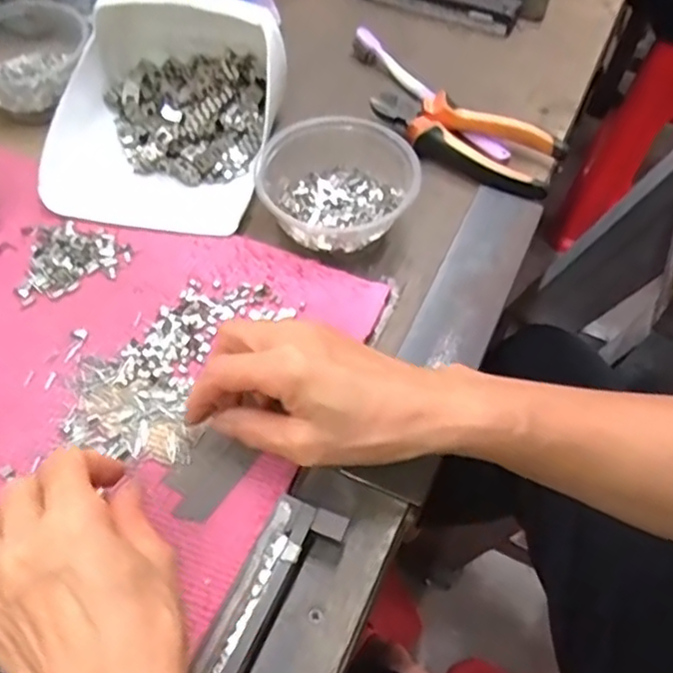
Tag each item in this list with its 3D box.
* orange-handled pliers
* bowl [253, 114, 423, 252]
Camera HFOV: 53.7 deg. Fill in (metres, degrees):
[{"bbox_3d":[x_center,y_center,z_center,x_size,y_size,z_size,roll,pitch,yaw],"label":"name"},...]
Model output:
[{"bbox_3d":[0.097,-0.154,0.513,0.148,0.030,0.052,26,60,16],"label":"orange-handled pliers"},{"bbox_3d":[0.001,-0.103,0.461,0.105,0.050,0.102,0,56,0],"label":"bowl"}]

